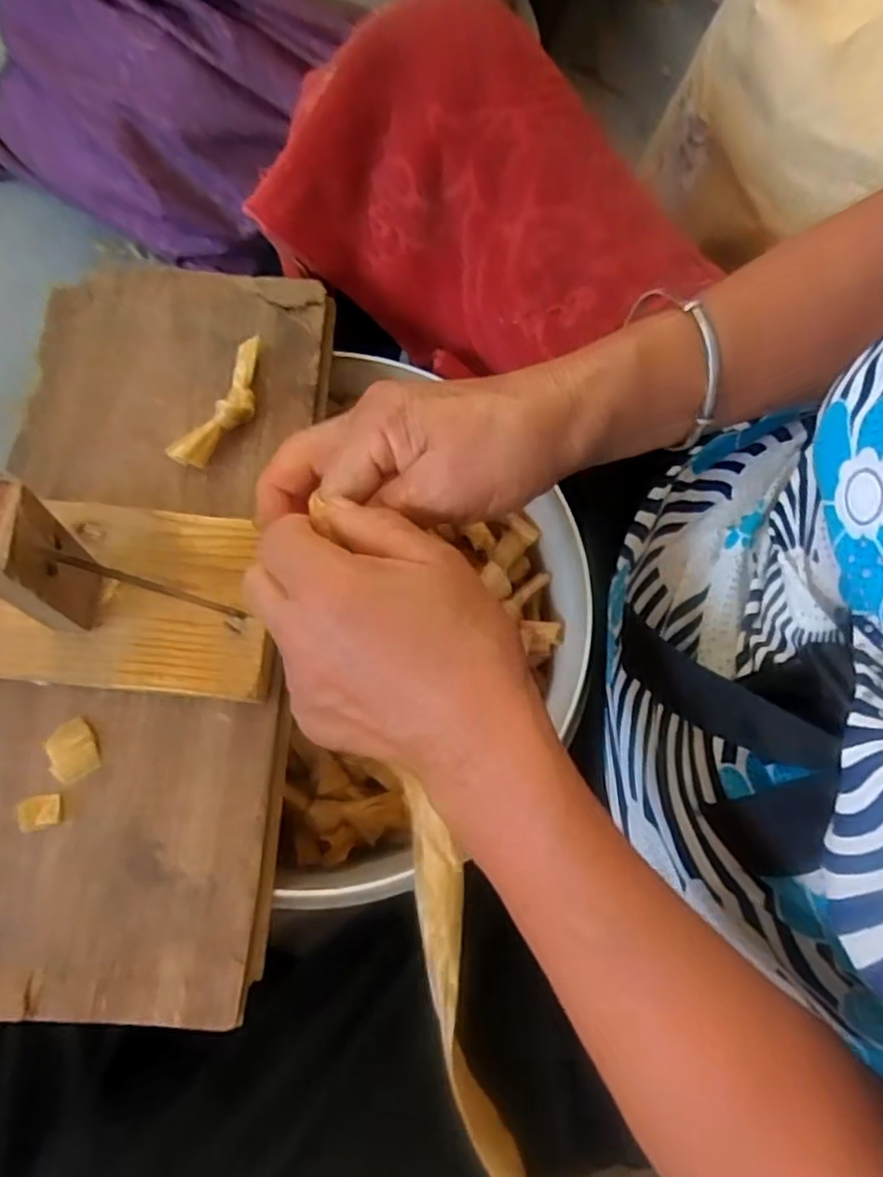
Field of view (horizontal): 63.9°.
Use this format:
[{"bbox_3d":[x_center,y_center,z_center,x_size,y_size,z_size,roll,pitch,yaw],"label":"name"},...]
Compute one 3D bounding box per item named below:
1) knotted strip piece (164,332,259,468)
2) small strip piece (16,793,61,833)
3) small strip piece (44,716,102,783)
[{"bbox_3d":[-0.115,-0.100,0.381,0.030,0.016,0.079,30,73,6],"label":"knotted strip piece"},{"bbox_3d":[-0.185,0.103,0.326,0.015,0.011,0.015,-8,73,-6],"label":"small strip piece"},{"bbox_3d":[-0.176,0.077,0.336,0.021,0.005,0.027,-22,75,-10],"label":"small strip piece"}]

